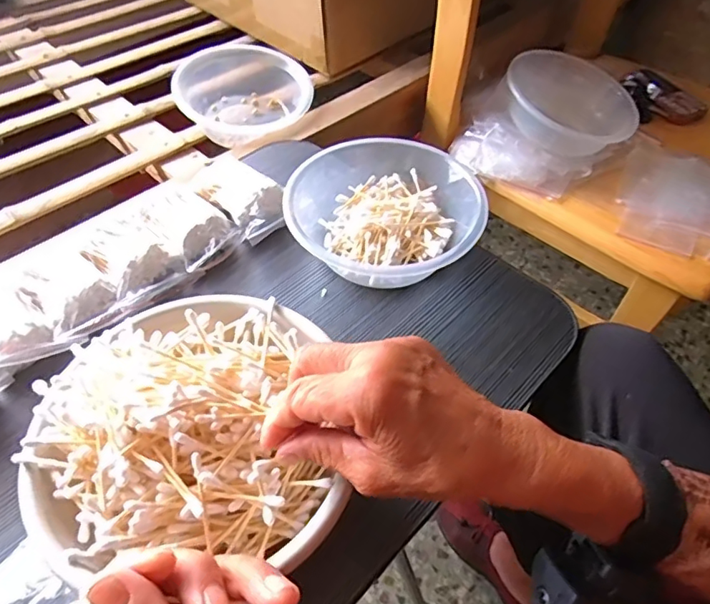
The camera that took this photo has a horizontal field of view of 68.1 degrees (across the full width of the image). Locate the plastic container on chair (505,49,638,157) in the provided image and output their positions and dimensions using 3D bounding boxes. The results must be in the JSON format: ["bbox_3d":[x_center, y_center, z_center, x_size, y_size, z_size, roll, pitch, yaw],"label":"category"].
[{"bbox_3d":[0.271,-0.243,0.677,0.159,0.088,0.158,25,54,17],"label":"plastic container on chair"}]

